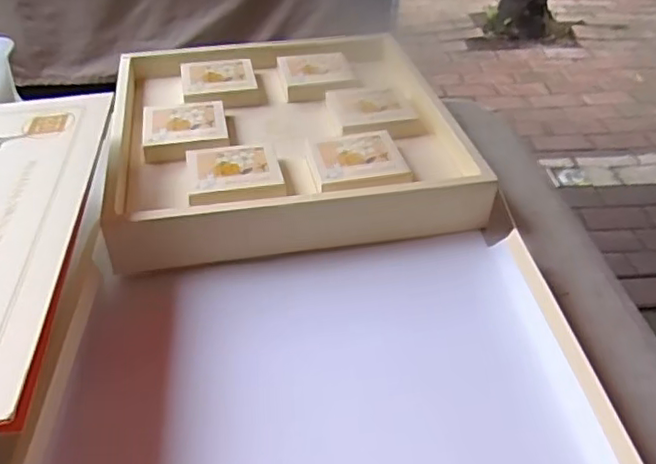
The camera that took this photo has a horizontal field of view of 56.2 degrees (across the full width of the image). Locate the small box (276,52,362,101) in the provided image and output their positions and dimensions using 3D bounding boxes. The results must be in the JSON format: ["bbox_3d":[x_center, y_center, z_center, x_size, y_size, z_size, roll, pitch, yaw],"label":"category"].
[{"bbox_3d":[-0.010,-0.193,0.751,0.092,0.021,0.090,-8,40,-10],"label":"small box"}]

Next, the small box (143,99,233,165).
[{"bbox_3d":[-0.148,-0.107,0.641,0.084,0.017,0.087,-7,40,-9],"label":"small box"}]

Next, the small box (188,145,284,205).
[{"bbox_3d":[-0.087,-0.058,0.569,0.085,0.012,0.080,-8,40,-9],"label":"small box"}]

